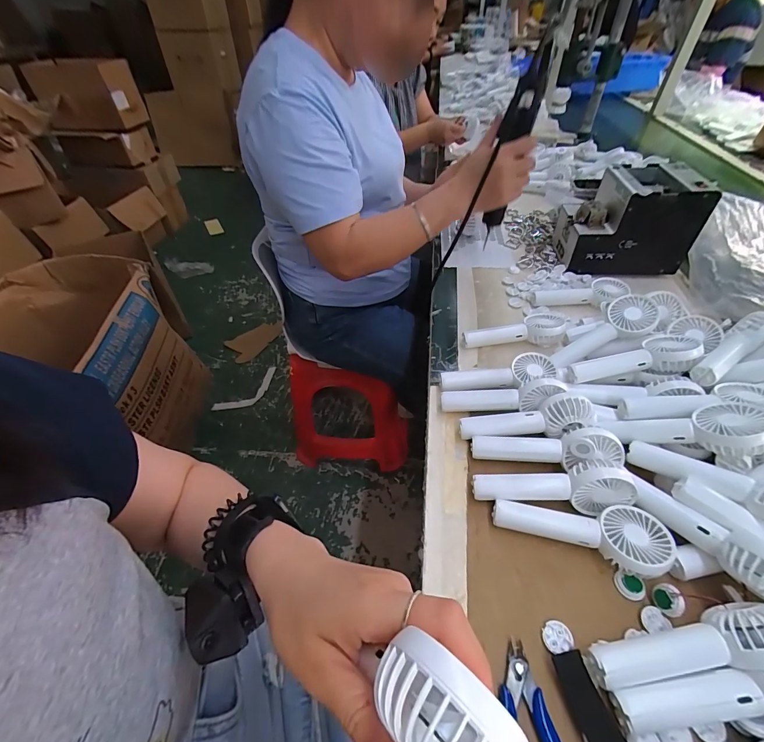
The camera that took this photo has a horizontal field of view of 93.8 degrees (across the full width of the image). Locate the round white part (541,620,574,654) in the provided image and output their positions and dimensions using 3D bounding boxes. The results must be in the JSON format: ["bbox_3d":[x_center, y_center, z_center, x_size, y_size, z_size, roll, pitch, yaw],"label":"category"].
[{"bbox_3d":[0.139,0.210,0.283,0.023,0.004,0.020,-5,46,-2],"label":"round white part"}]

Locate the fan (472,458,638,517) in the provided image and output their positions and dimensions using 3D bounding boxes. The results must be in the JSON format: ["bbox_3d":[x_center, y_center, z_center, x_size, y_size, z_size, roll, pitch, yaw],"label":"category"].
[{"bbox_3d":[0.162,0.111,0.343,0.139,0.058,0.038,0,46,2],"label":"fan"}]

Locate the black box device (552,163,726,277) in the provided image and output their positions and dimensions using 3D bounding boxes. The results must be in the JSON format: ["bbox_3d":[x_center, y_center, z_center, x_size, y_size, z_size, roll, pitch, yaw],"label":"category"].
[{"bbox_3d":[0.424,-0.262,0.629,0.186,0.146,0.135,5,46,8],"label":"black box device"}]

